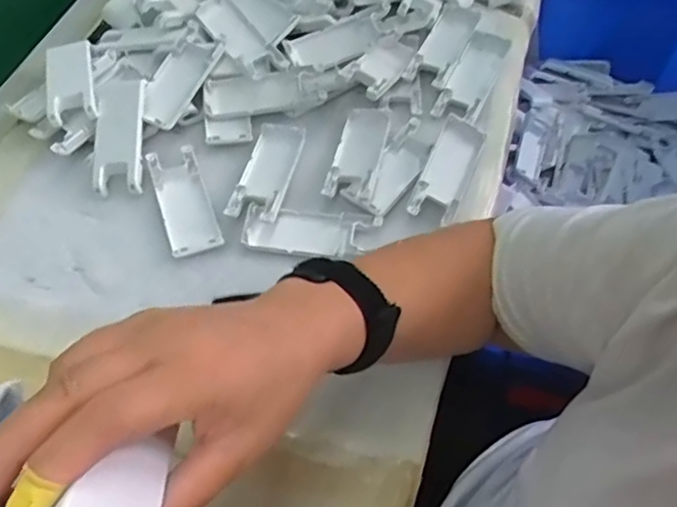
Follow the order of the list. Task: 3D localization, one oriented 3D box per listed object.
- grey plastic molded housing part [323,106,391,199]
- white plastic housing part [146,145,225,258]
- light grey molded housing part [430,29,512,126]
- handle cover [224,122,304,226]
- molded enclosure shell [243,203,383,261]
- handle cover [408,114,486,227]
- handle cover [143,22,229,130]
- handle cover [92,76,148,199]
[{"bbox_3d":[0.017,-0.086,0.518,0.038,0.016,0.101,12,58,7],"label":"grey plastic molded housing part"},{"bbox_3d":[-0.124,-0.043,0.496,0.039,0.010,0.103,-17,59,-12],"label":"white plastic housing part"},{"bbox_3d":[0.128,-0.168,0.585,0.042,0.019,0.106,26,74,15],"label":"light grey molded housing part"},{"bbox_3d":[-0.058,-0.069,0.510,0.041,0.011,0.104,11,58,6],"label":"handle cover"},{"bbox_3d":[-0.022,-0.017,0.487,0.103,0.012,0.040,8,58,4],"label":"molded enclosure shell"},{"bbox_3d":[0.091,-0.072,0.511,0.037,0.021,0.105,20,59,12],"label":"handle cover"},{"bbox_3d":[-0.139,-0.156,0.541,0.040,0.017,0.102,23,73,13],"label":"handle cover"},{"bbox_3d":[-0.181,-0.103,0.513,0.042,0.018,0.111,-3,72,-3],"label":"handle cover"}]

